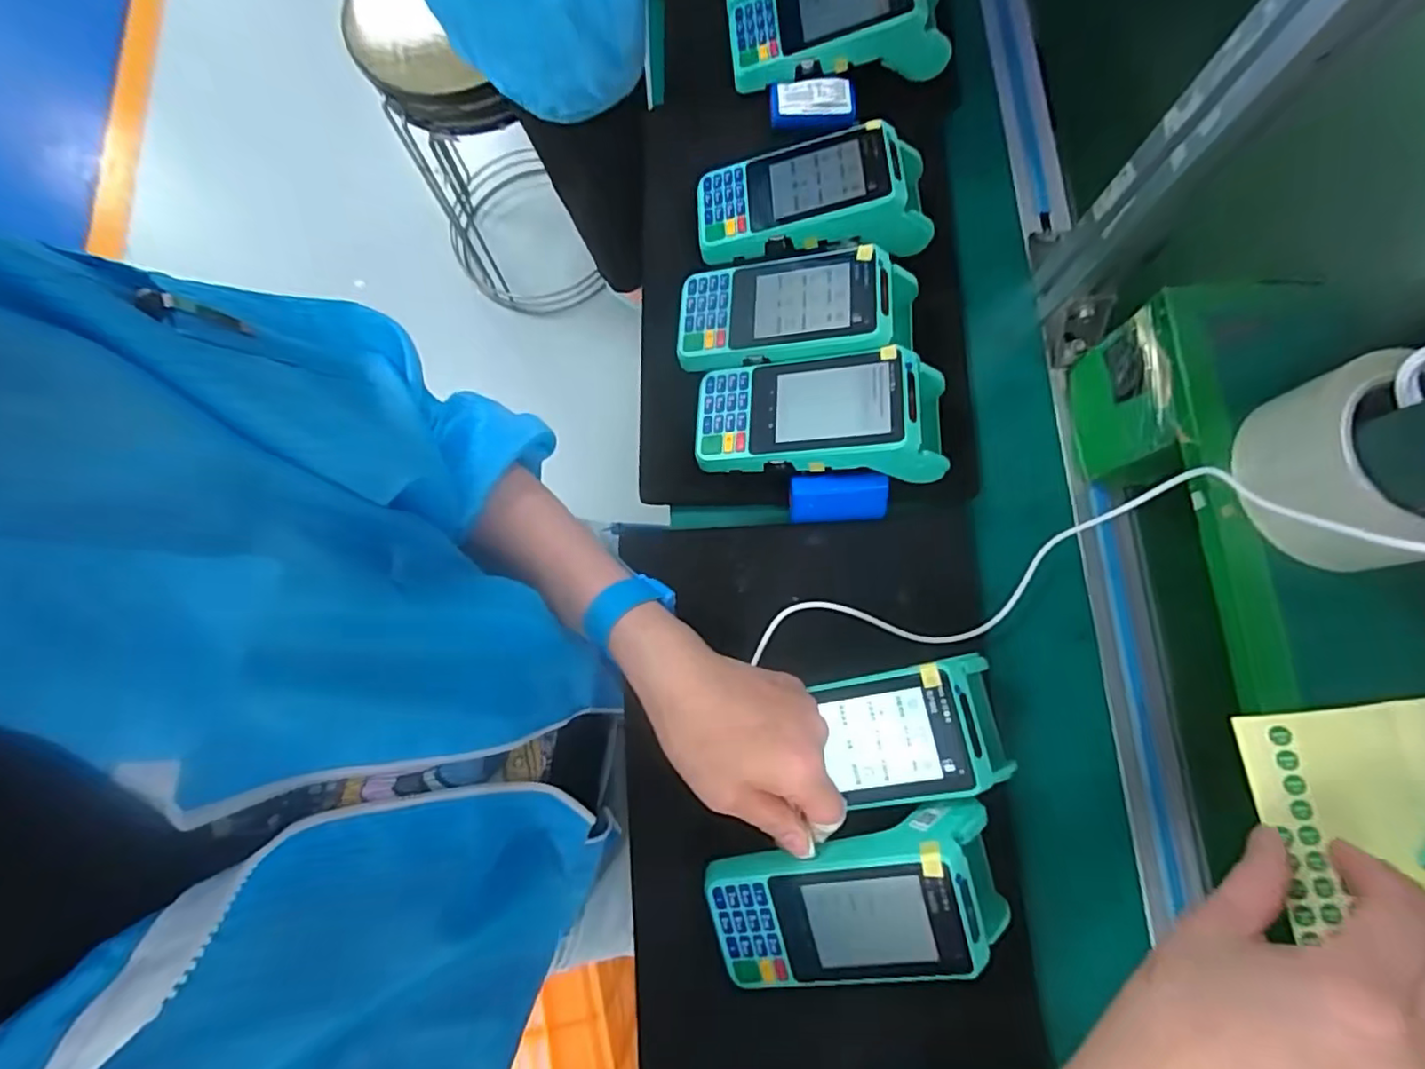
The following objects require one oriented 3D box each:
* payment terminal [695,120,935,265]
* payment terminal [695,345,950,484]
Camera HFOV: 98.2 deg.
[{"bbox_3d":[0.075,-0.256,0.463,0.173,0.050,0.084,-3,79,1],"label":"payment terminal"},{"bbox_3d":[0.074,-0.083,0.430,0.168,0.060,0.078,4,79,2],"label":"payment terminal"}]

